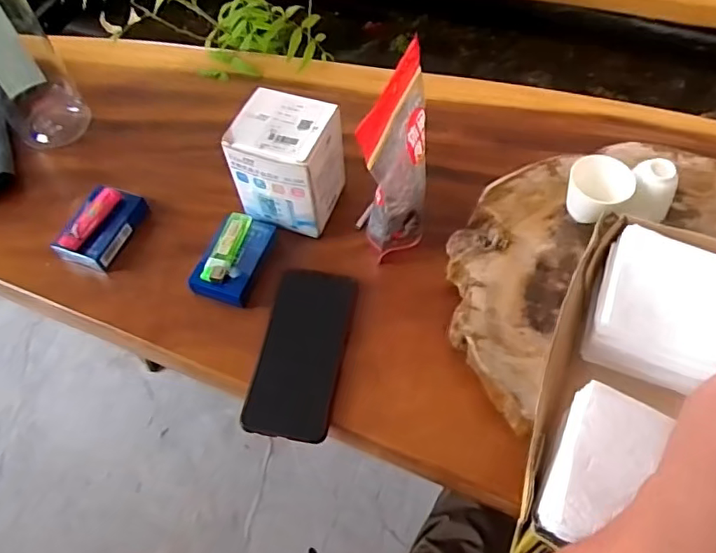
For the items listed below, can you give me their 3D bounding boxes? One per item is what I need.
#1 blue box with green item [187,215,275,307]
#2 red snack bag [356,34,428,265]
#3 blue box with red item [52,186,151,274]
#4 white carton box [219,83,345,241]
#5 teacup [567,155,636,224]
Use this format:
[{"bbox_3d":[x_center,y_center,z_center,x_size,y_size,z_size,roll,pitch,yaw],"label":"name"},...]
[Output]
[{"bbox_3d":[-0.121,-0.021,0.551,0.051,0.026,0.096,13,61,11],"label":"blue box with green item"},{"bbox_3d":[0.030,-0.100,0.509,0.047,0.195,0.117,15,61,26],"label":"red snack bag"},{"bbox_3d":[-0.268,-0.052,0.584,0.055,0.035,0.089,15,62,12],"label":"blue box with red item"},{"bbox_3d":[-0.066,-0.113,0.561,0.093,0.108,0.092,17,62,13],"label":"white carton box"},{"bbox_3d":[0.217,-0.075,0.510,0.051,0.053,0.051,-2,60,3],"label":"teacup"}]

